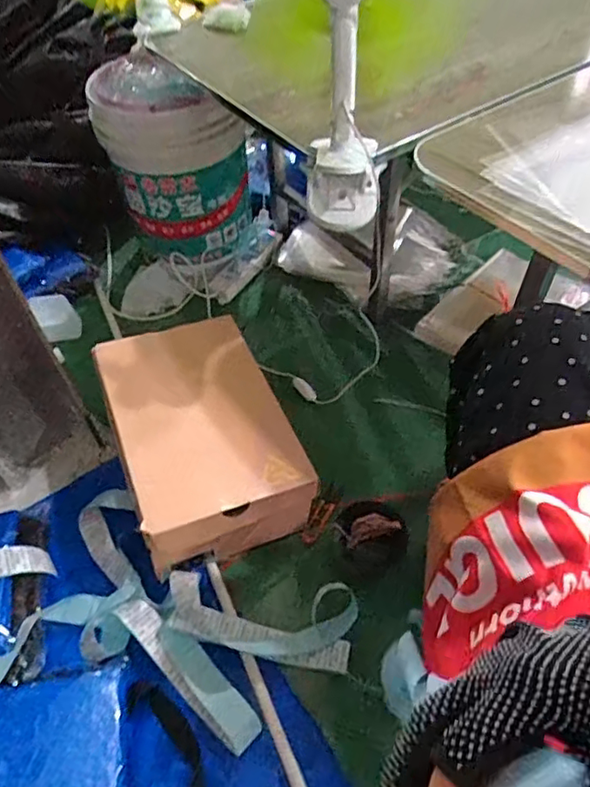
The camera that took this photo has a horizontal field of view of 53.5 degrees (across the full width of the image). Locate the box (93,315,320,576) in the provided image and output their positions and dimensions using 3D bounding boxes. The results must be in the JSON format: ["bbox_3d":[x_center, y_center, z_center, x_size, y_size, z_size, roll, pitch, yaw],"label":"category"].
[{"bbox_3d":[-0.144,0.065,0.938,0.249,0.141,0.393,-19,53,-11],"label":"box"}]

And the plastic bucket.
[{"bbox_3d":[-0.252,-0.494,1.217,0.242,0.334,0.242,-2,51,2],"label":"plastic bucket"}]

